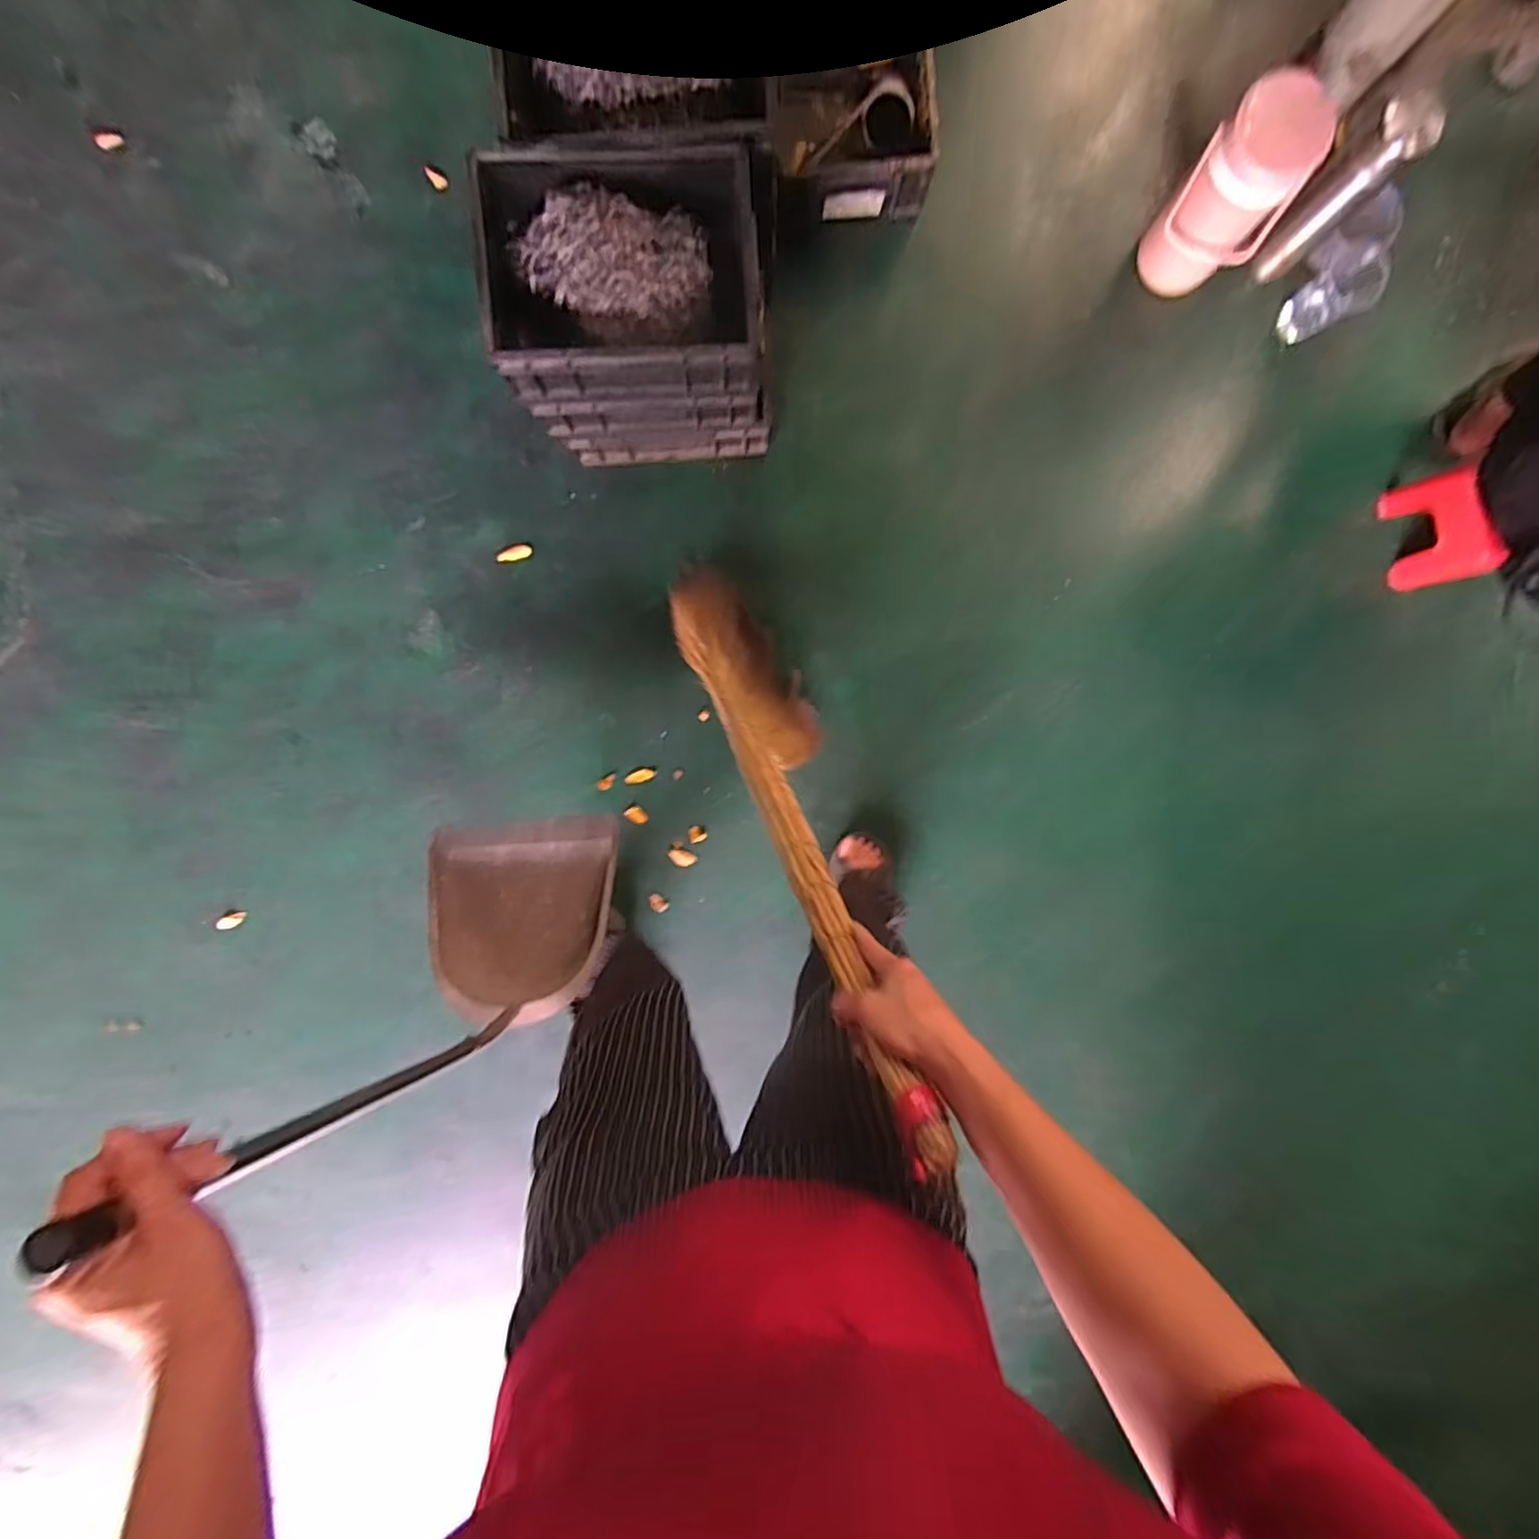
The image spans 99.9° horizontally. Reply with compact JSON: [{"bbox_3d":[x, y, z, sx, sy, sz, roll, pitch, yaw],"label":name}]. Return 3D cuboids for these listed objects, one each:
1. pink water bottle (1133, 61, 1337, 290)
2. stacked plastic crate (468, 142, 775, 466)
[{"bbox_3d":[0.701,-0.865,0.992,0.151,0.278,0.158,0,95,3],"label":"pink water bottle"},{"bbox_3d":[-0.185,-0.653,0.965,0.378,0.327,0.258,-2,93,-3],"label":"stacked plastic crate"}]

